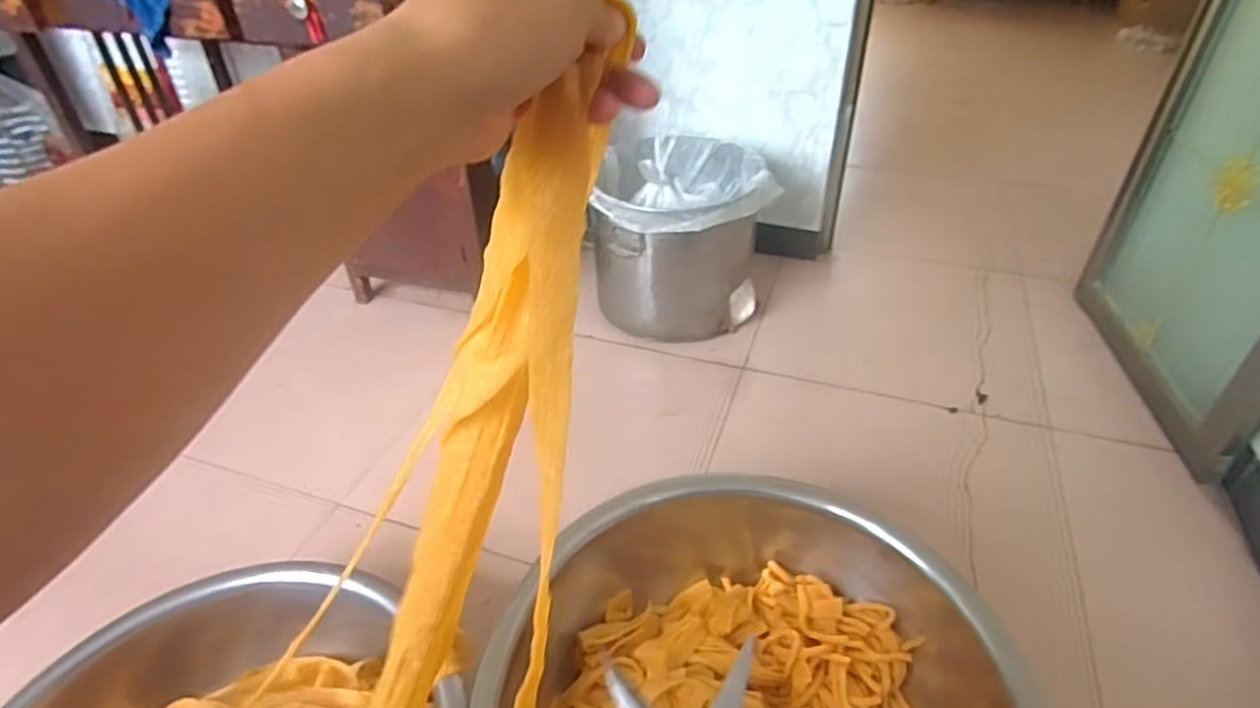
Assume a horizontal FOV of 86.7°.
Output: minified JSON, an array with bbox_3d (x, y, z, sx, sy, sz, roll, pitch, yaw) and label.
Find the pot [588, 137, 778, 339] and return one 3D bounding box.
[{"bbox_3d":[0.116,-0.306,1.585,0.401,0.390,0.405,1,38,2],"label":"pot"}]

